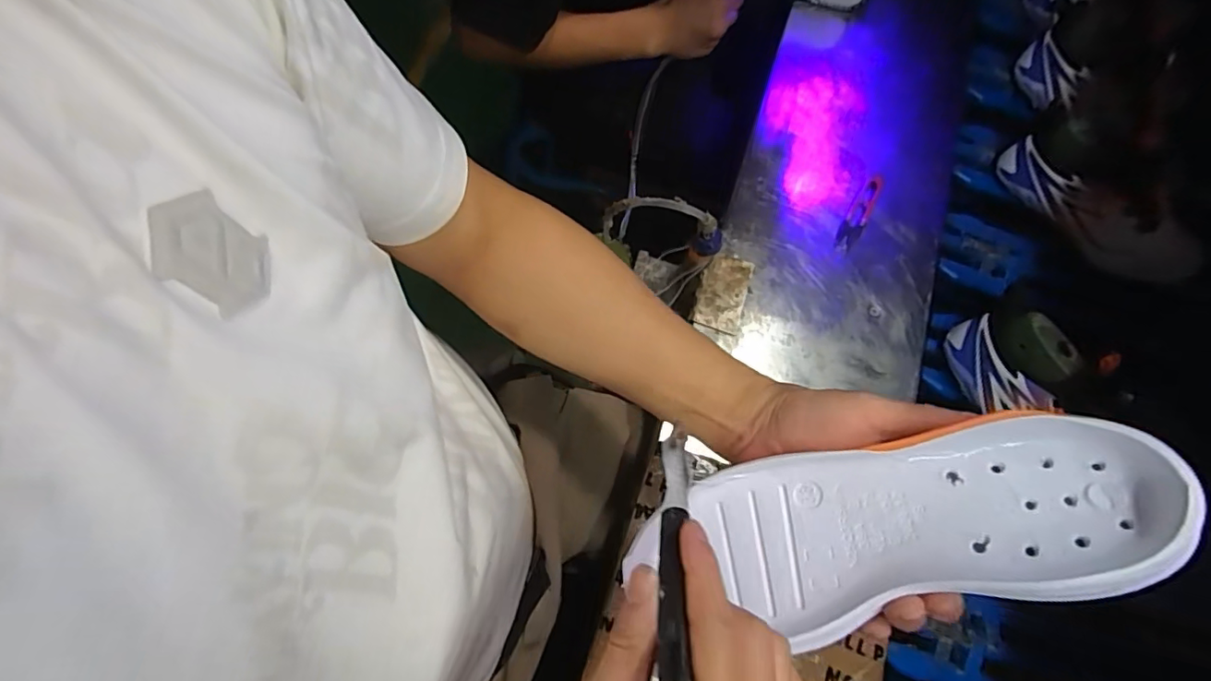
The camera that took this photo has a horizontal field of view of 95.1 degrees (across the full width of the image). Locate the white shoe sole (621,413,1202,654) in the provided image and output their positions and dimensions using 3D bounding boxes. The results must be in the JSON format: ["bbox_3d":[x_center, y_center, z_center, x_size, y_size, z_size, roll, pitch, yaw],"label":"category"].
[{"bbox_3d":[0.139,0.101,0.291,0.253,0.022,0.089,-16,70,19],"label":"white shoe sole"}]

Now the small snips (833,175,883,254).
[{"bbox_3d":[0.283,-0.142,0.616,0.024,0.008,0.108,29,67,9],"label":"small snips"}]

